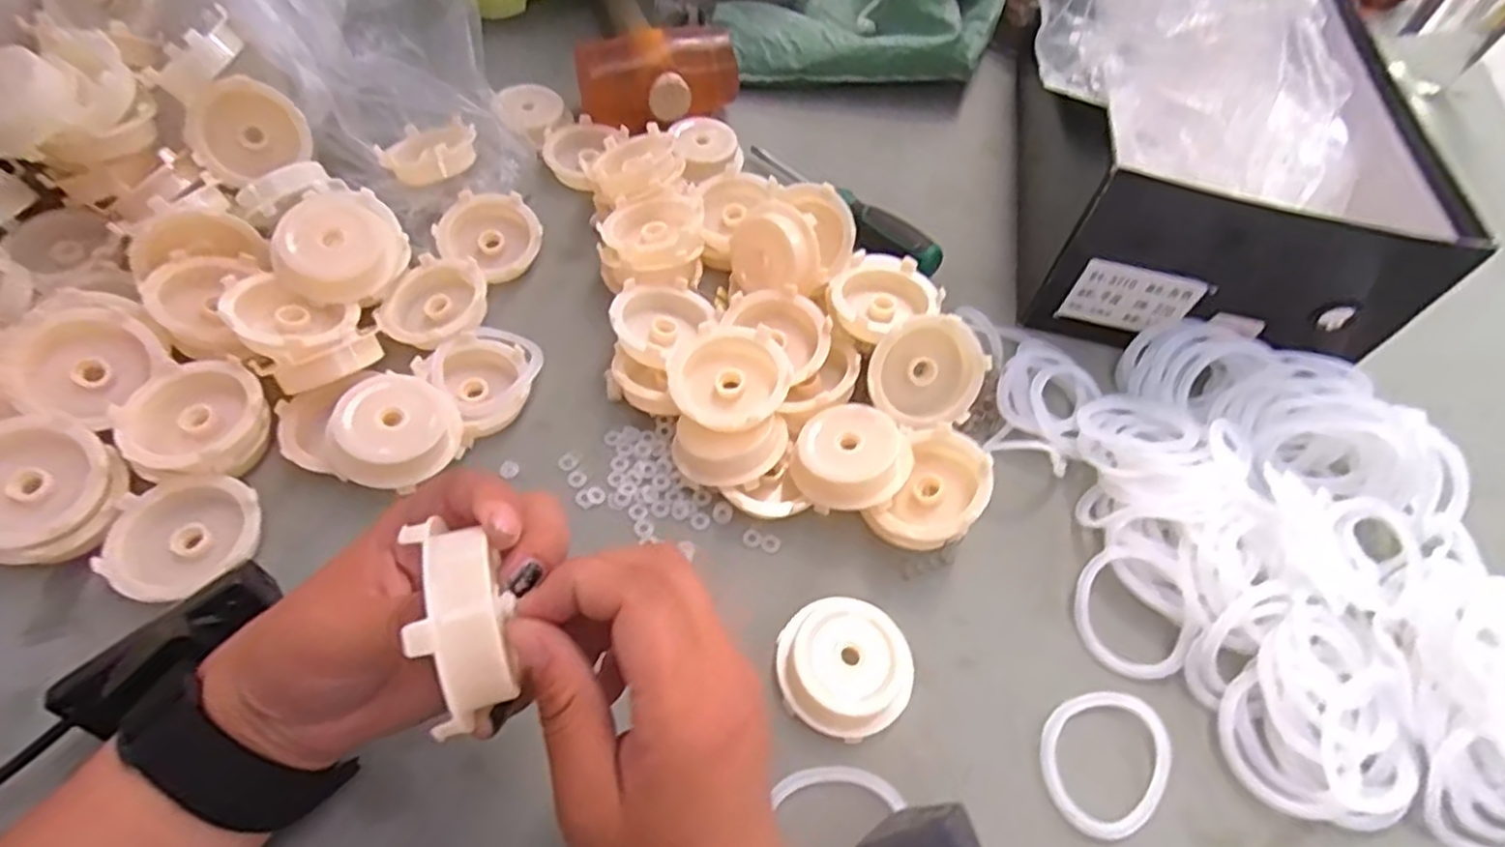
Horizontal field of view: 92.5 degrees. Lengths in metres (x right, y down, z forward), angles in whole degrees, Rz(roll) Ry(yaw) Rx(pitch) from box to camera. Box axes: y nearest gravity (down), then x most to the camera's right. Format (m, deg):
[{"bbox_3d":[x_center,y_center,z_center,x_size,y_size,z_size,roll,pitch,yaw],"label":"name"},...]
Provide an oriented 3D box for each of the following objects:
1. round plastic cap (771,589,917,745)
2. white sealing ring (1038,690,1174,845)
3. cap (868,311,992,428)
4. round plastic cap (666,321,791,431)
[{"bbox_3d":[0.040,0.105,0.313,0.058,0.019,0.054,2,57,-3],"label":"round plastic cap"},{"bbox_3d":[0.150,0.142,0.307,0.063,0.004,0.050,-38,68,-25],"label":"white sealing ring"},{"bbox_3d":[0.087,-0.027,0.362,0.056,0.055,0.016,17,19,-10],"label":"cap"},{"bbox_3d":[-0.011,-0.022,0.359,0.057,0.020,0.052,21,69,13],"label":"round plastic cap"}]

